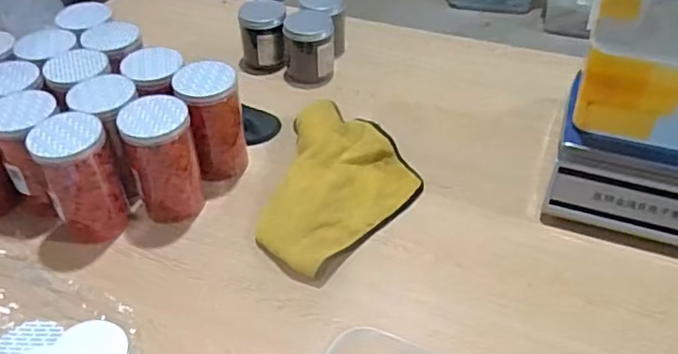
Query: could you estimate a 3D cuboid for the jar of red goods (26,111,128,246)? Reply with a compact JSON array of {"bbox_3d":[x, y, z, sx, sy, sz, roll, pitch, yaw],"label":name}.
[{"bbox_3d":[-0.321,0.001,0.737,0.082,0.156,0.082,-1,42,1],"label":"jar of red goods"}]

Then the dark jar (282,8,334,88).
[{"bbox_3d":[-0.054,-0.231,1.030,0.093,0.103,0.094,-3,42,-2],"label":"dark jar"}]

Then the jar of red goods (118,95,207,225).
[{"bbox_3d":[-0.227,-0.019,0.764,0.081,0.162,0.081,-1,42,1],"label":"jar of red goods"}]

